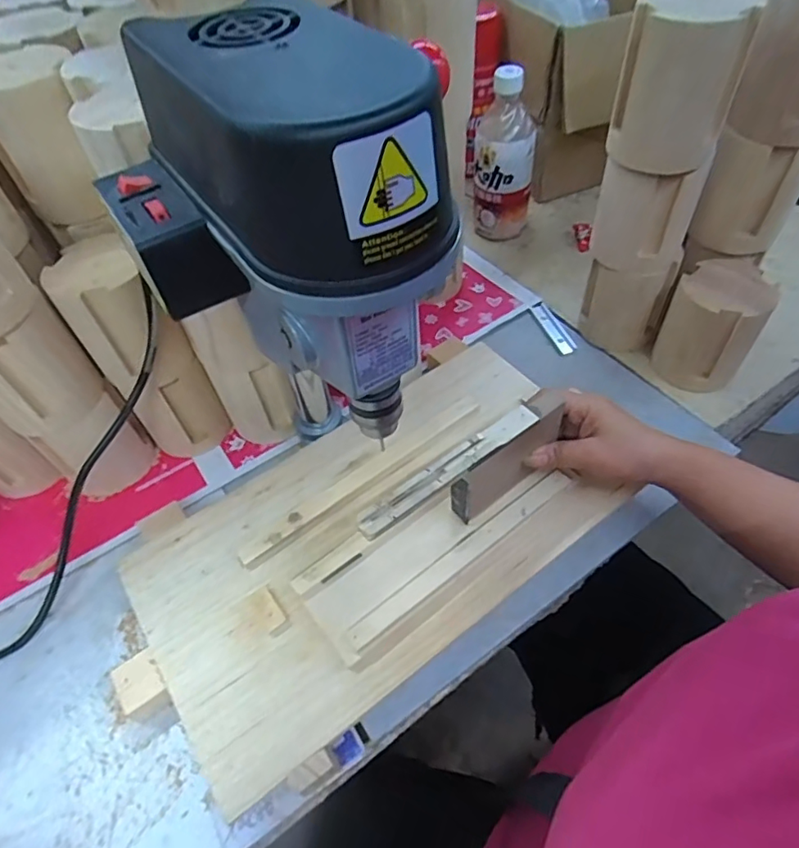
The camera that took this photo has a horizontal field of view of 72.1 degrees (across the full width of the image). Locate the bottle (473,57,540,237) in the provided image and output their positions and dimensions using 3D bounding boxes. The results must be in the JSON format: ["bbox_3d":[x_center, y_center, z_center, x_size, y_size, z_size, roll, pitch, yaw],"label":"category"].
[{"bbox_3d":[0.124,-0.312,0.648,0.066,0.189,0.054,8,54,10],"label":"bottle"}]

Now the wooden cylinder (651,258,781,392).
[{"bbox_3d":[0.293,-0.093,0.521,0.075,0.101,0.077,23,57,19],"label":"wooden cylinder"}]

